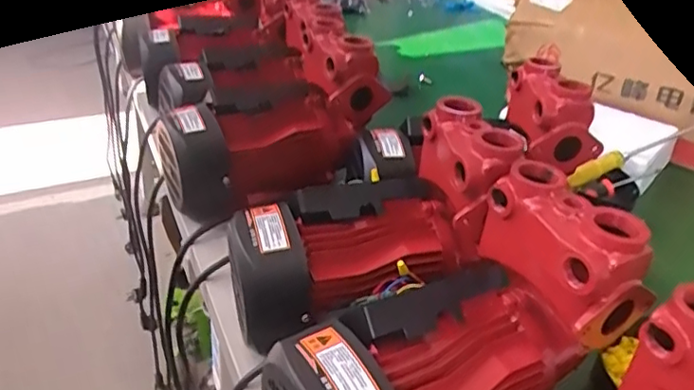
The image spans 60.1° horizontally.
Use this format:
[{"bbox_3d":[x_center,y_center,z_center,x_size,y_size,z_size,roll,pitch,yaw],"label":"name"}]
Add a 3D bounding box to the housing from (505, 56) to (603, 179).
[{"bbox_3d":[0.221,-0.082,0.659,0.090,0.105,0.093,2,32,-5],"label":"housing"}]

